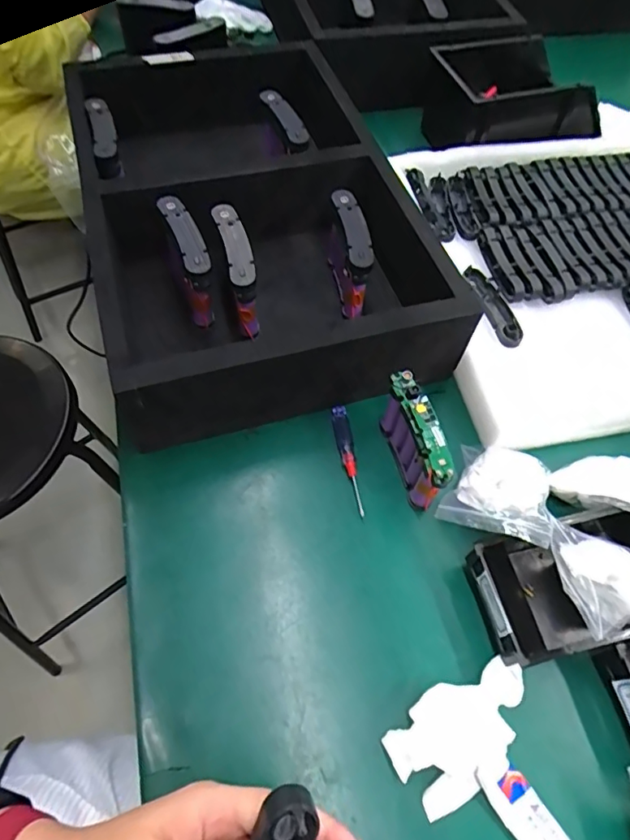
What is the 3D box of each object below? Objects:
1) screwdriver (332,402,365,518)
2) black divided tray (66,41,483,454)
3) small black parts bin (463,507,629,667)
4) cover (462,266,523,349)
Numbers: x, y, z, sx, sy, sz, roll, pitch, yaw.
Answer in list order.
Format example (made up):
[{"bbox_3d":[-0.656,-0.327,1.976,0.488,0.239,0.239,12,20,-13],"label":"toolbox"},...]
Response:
[{"bbox_3d":[0.034,0.039,0.545,0.017,0.019,0.122,-6,59,-6],"label":"screwdriver"},{"bbox_3d":[-0.084,-0.269,0.644,0.349,0.143,0.576,-14,60,-11],"label":"black divided tray"},{"bbox_3d":[0.237,0.143,0.461,0.182,0.083,0.106,-10,59,-8],"label":"small black parts bin"},{"bbox_3d":[0.219,-0.139,0.633,0.036,0.018,0.117,-15,60,-11],"label":"cover"}]

